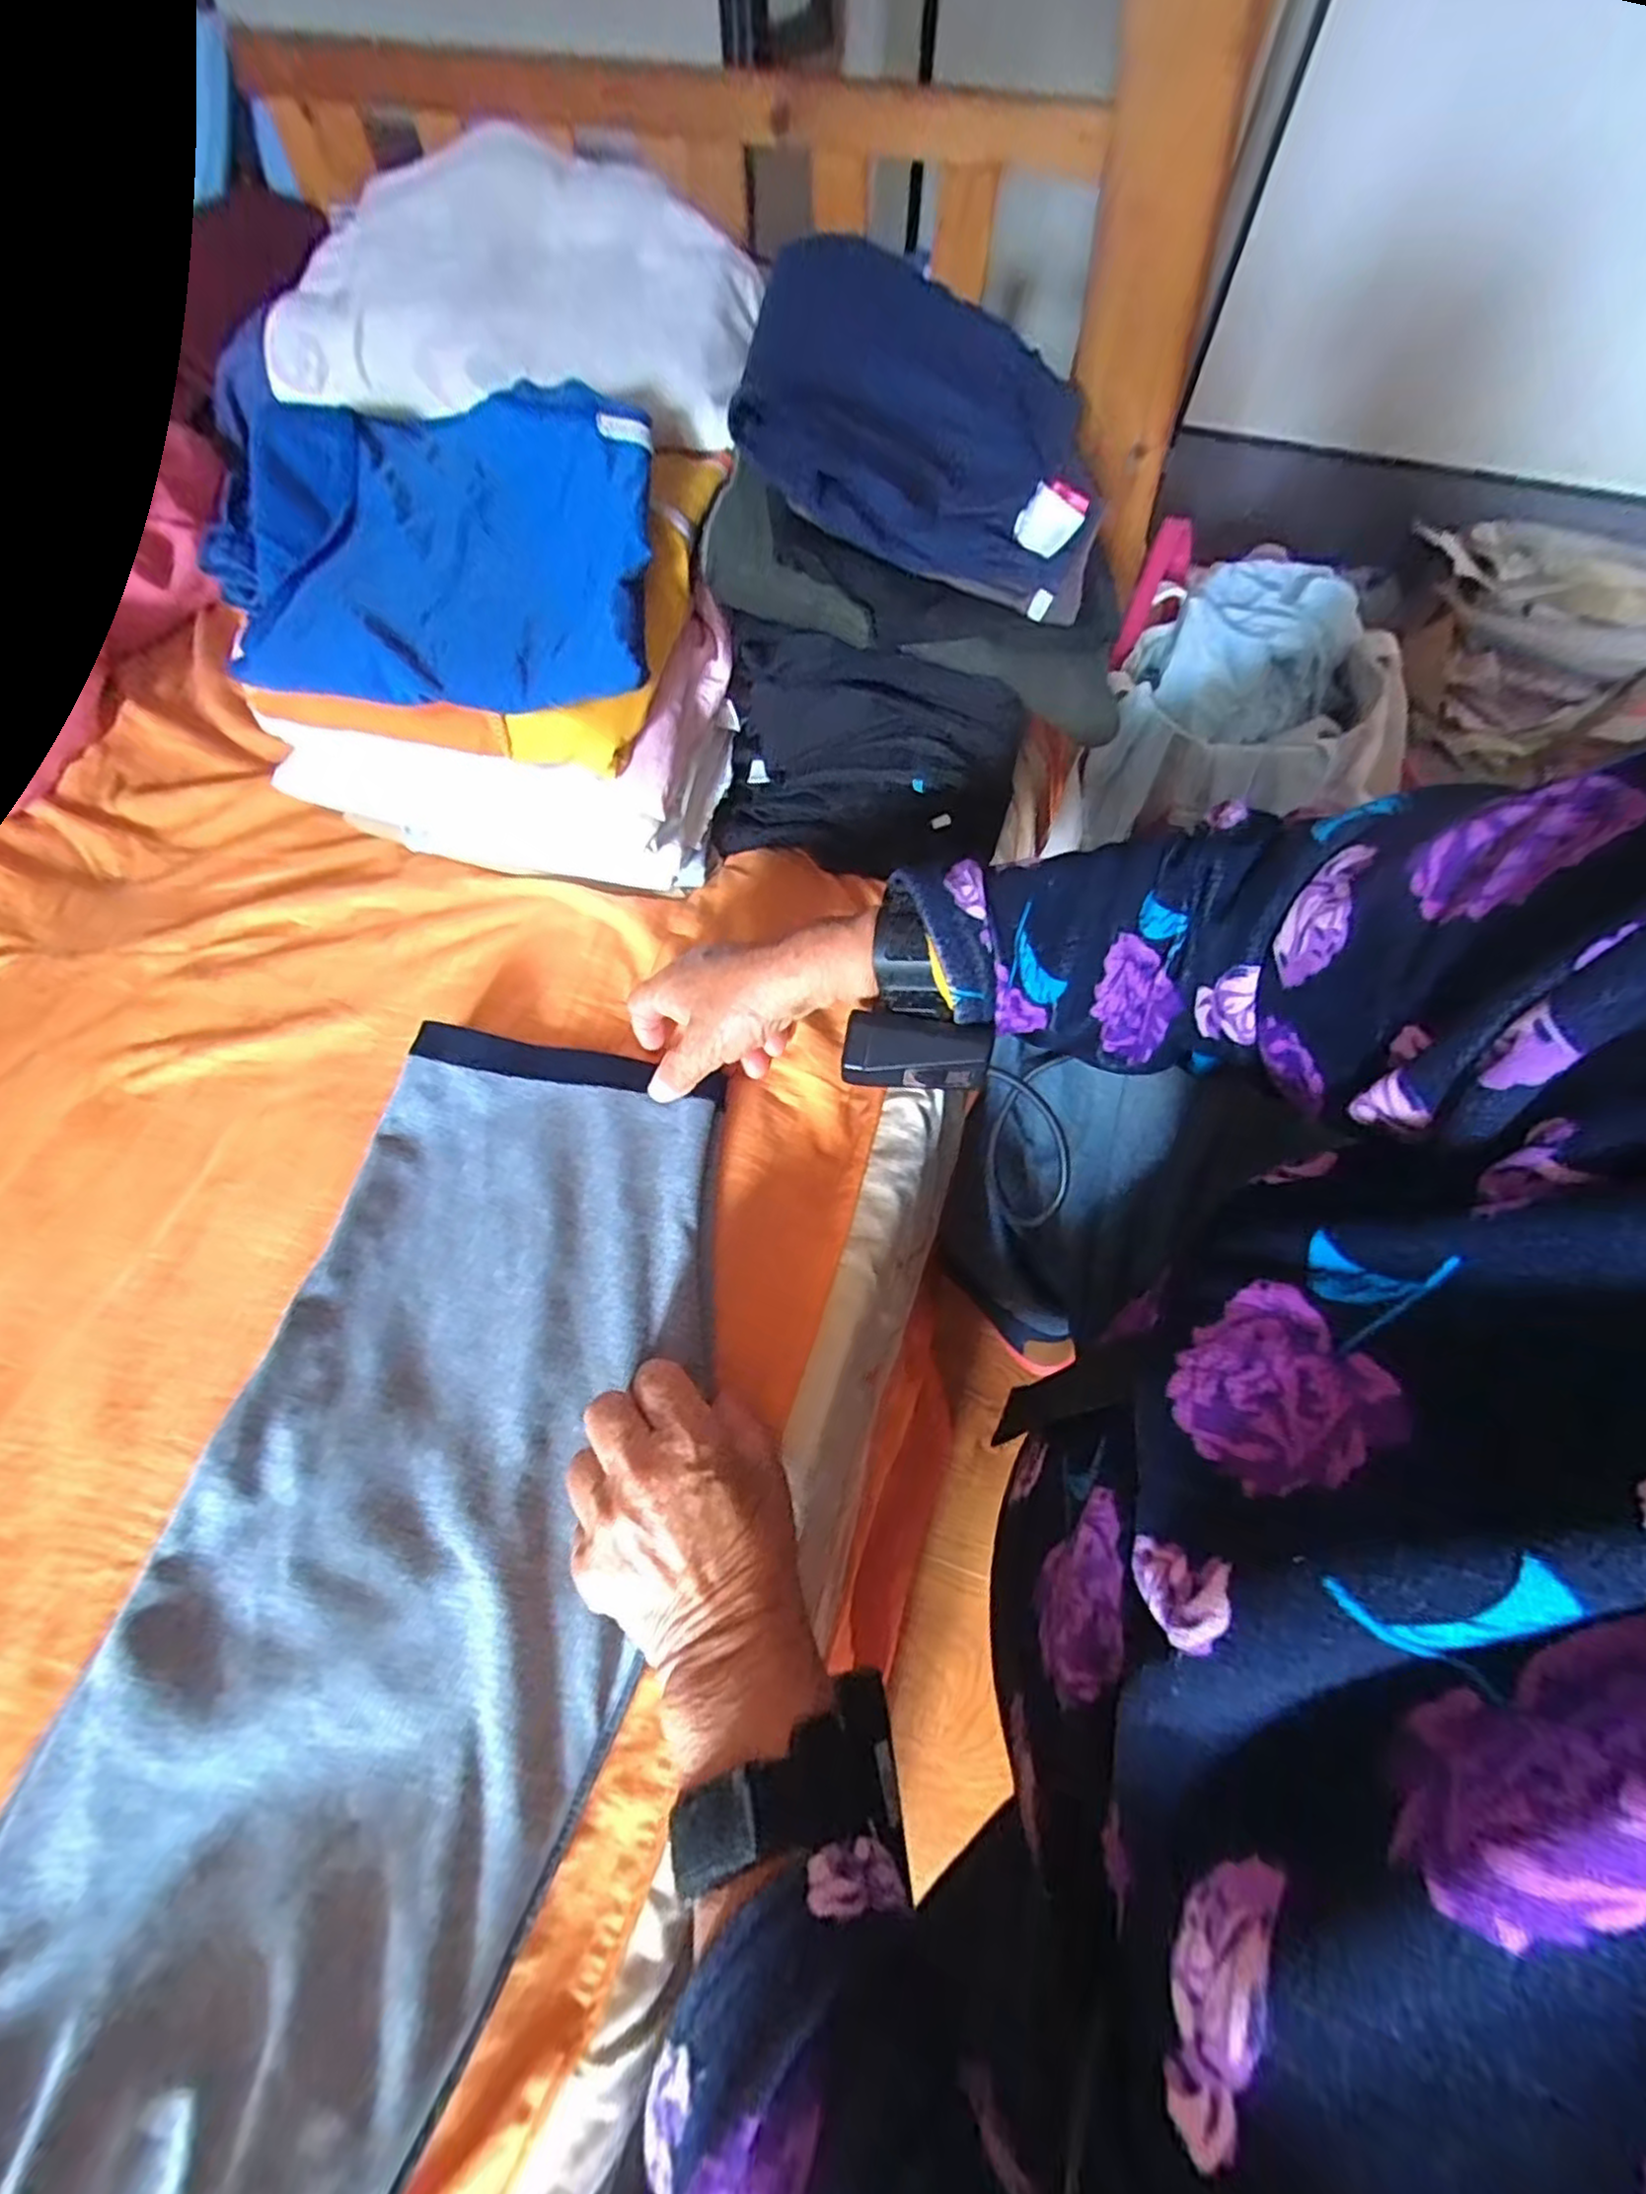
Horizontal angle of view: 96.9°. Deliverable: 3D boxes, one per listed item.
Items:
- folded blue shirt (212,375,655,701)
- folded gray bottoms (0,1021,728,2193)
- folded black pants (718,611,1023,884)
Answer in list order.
[{"bbox_3d":[-0.194,-0.288,0.376,0.206,0.037,0.177,2,83,-8],"label":"folded blue shirt"},{"bbox_3d":[-0.176,0.194,0.311,0.200,0.031,0.504,9,58,2],"label":"folded gray bottoms"},{"bbox_3d":[0.026,-0.216,0.484,0.199,0.135,0.052,14,61,5],"label":"folded black pants"}]

